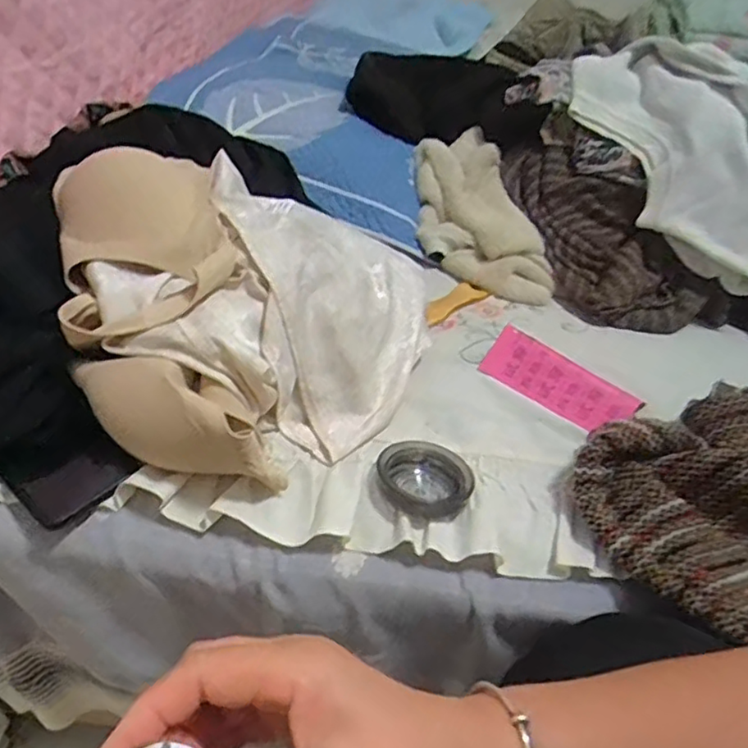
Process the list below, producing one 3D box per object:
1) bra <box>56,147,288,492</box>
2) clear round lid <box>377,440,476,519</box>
[{"bbox_3d":[-0.173,-0.065,0.508,0.135,0.078,0.353,-11,58,-18],"label":"bra"},{"bbox_3d":[0.039,0.077,0.480,0.069,0.025,0.062,14,42,10],"label":"clear round lid"}]

